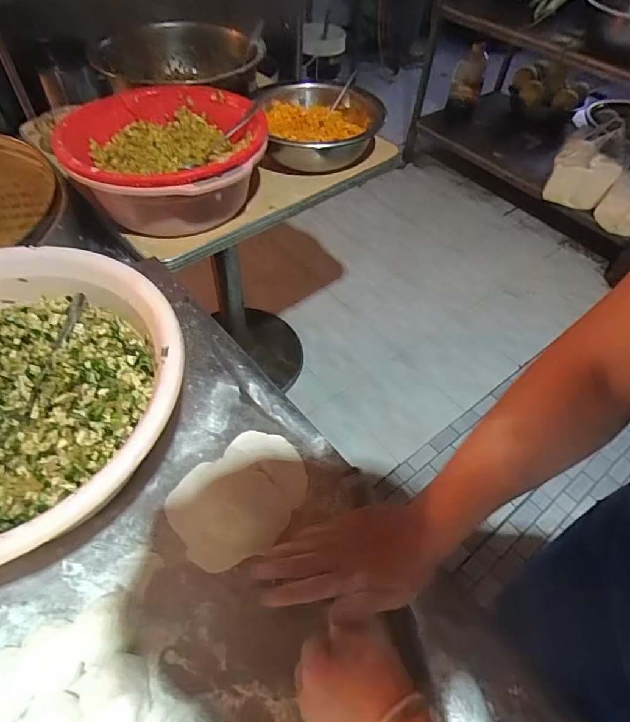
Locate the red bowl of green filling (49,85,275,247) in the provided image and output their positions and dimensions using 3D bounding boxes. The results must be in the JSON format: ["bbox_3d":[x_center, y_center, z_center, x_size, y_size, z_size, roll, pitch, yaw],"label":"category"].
[{"bbox_3d":[-0.240,-0.332,0.752,0.303,0.122,0.307,-9,53,-11],"label":"red bowl of green filling"}]

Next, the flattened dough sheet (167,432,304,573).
[{"bbox_3d":[-0.076,0.135,0.467,0.110,0.026,0.144,36,58,21],"label":"flattened dough sheet"}]

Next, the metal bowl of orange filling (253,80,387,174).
[{"bbox_3d":[0.015,-0.471,0.908,0.235,0.085,0.218,2,52,-3],"label":"metal bowl of orange filling"}]

